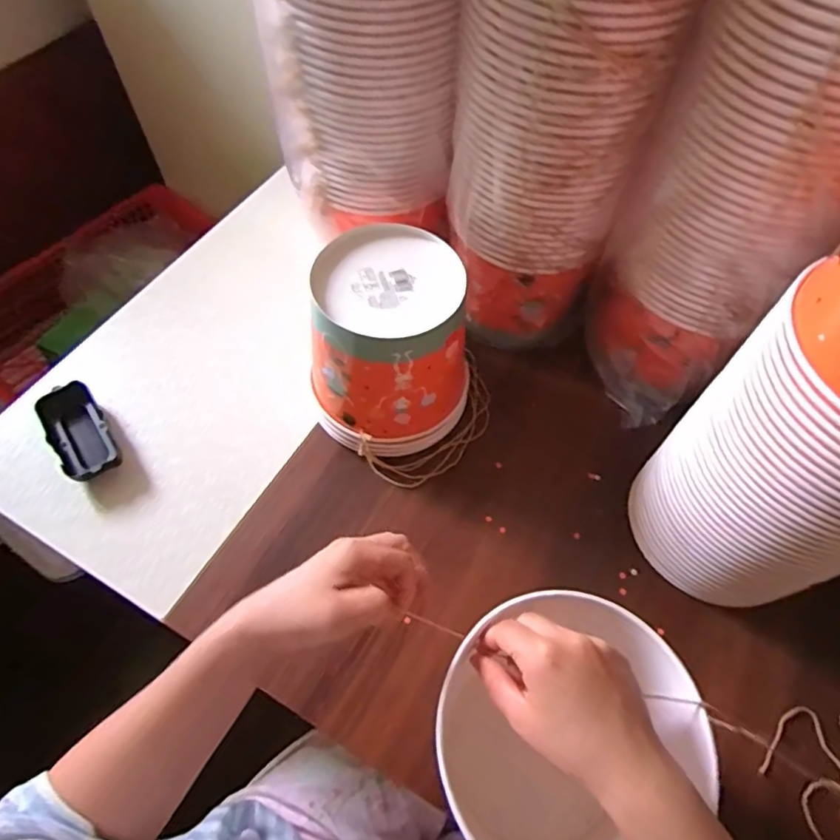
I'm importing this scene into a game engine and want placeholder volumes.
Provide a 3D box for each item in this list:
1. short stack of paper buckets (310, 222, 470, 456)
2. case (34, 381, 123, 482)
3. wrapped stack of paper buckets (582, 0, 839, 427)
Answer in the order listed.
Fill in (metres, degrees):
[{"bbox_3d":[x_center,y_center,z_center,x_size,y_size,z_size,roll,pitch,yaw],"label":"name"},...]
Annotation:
[{"bbox_3d":[-0.026,-0.062,0.542,0.141,0.158,0.149,3,60,1],"label":"short stack of paper buckets"},{"bbox_3d":[-0.326,0.015,0.554,0.050,0.025,0.107,-31,65,-18],"label":"case"},{"bbox_3d":[0.261,-0.189,0.461,0.156,0.422,0.165,28,63,14],"label":"wrapped stack of paper buckets"}]

